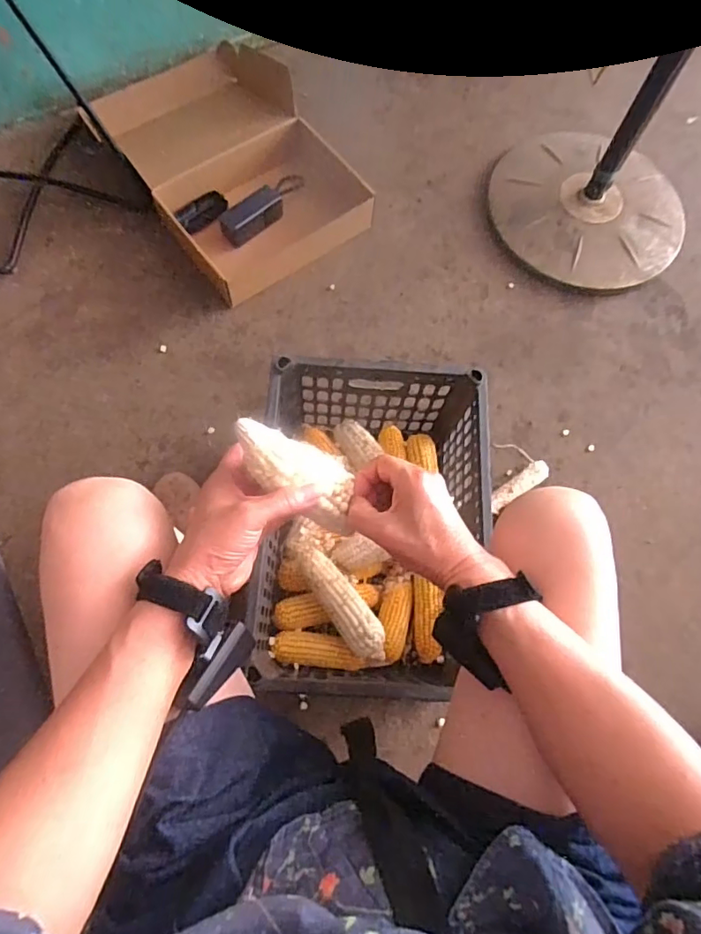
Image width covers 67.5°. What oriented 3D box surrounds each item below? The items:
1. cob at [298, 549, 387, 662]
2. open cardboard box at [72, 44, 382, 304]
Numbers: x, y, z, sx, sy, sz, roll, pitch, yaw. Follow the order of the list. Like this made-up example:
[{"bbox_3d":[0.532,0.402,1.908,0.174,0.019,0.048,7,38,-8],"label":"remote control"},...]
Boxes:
[{"bbox_3d":[-0.012,0.202,0.777,0.054,0.055,0.184,-36,75,-14],"label":"cob"},{"bbox_3d":[-0.260,-0.665,1.105,0.402,0.126,0.595,-33,75,-13],"label":"open cardboard box"}]

